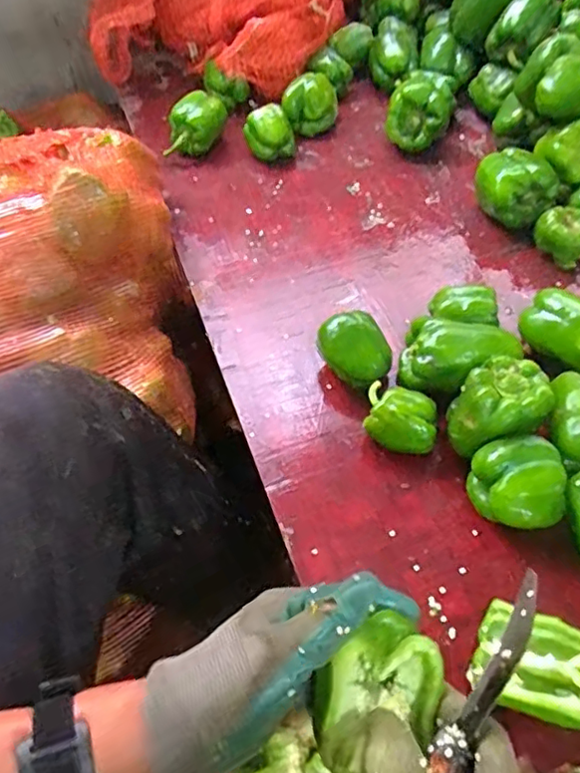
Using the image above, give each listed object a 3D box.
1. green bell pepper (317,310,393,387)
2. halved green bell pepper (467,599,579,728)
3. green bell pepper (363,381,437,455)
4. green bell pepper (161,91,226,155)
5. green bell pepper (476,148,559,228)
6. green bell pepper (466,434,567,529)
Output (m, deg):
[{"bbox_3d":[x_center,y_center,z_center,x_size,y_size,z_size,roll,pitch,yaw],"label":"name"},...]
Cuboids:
[{"bbox_3d":[0.062,-0.029,0.586,0.065,0.061,0.063,-2,53,2],"label":"green bell pepper"},{"bbox_3d":[0.172,0.195,0.425,0.086,0.036,0.075,12,55,13],"label":"halved green bell pepper"},{"bbox_3d":[0.098,0.031,0.542,0.061,0.048,0.060,-2,53,3],"label":"green bell pepper"},{"bbox_3d":[-0.136,-0.357,0.829,0.094,0.055,0.058,-33,58,-19],"label":"green bell pepper"},{"bbox_3d":[0.264,-0.230,0.717,0.091,0.069,0.067,14,55,14],"label":"green bell pepper"},{"bbox_3d":[0.179,0.079,0.490,0.065,0.059,0.062,-1,53,3],"label":"green bell pepper"}]

